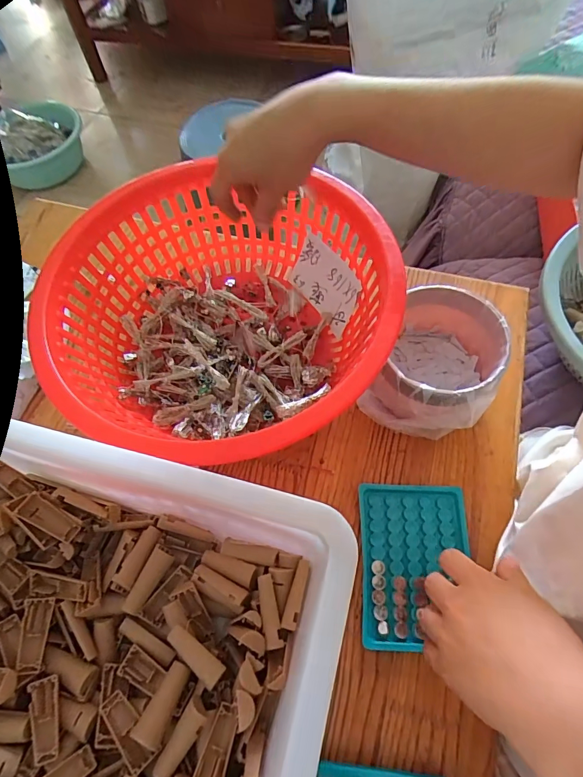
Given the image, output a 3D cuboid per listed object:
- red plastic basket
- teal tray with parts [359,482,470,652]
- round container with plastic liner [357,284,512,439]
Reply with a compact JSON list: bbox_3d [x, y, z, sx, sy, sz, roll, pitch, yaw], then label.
[{"bbox_3d":[-0.072,-0.071,0.410,0.292,0.116,0.309,-1,62,3],"label":"red plastic basket"},{"bbox_3d":[0.109,0.151,0.358,0.093,0.013,0.130,1,62,4],"label":"teal tray with parts"},{"bbox_3d":[0.139,-0.020,0.403,0.112,0.090,0.127,24,66,15],"label":"round container with plastic liner"}]

